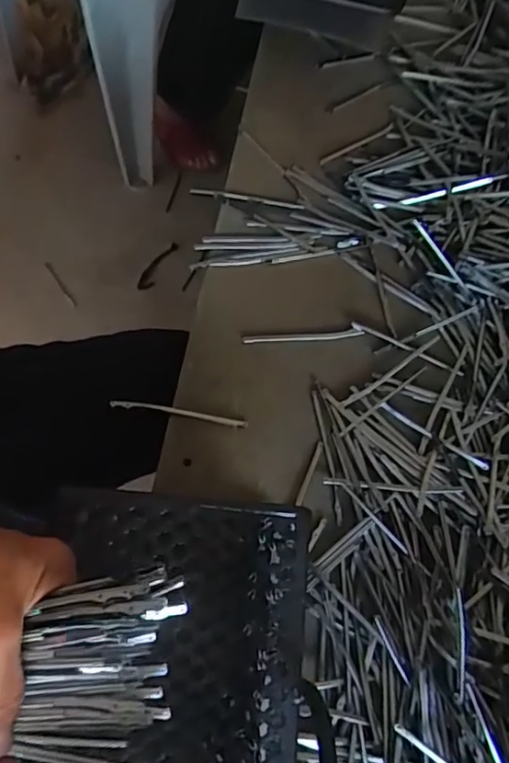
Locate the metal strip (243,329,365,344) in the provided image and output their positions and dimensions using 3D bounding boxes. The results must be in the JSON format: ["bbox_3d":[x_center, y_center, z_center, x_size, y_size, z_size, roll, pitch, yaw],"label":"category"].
[{"bbox_3d":[0.041,-0.036,0.473,0.099,0.005,0.008,-2,70,-7],"label":"metal strip"}]

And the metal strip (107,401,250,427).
[{"bbox_3d":[-0.058,0.024,0.435,0.104,0.007,0.008,11,69,-3],"label":"metal strip"}]

